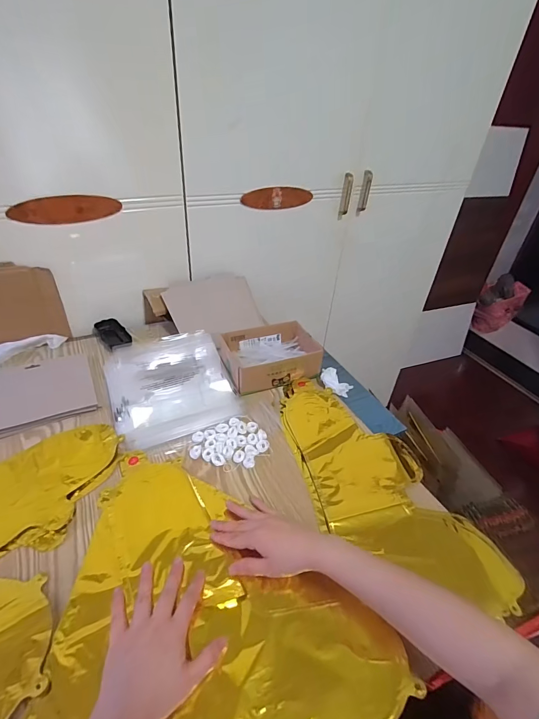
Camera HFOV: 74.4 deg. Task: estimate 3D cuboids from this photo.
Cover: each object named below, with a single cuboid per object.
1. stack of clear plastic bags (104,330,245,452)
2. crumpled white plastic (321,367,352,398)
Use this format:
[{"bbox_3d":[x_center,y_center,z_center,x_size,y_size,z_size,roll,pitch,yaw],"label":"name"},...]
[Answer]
[{"bbox_3d":[-0.194,0.038,0.694,0.218,0.022,0.270,-13,41,-22],"label":"stack of clear plastic bags"},{"bbox_3d":[0.133,0.051,0.738,0.069,0.040,0.068,24,41,22],"label":"crumpled white plastic"}]

